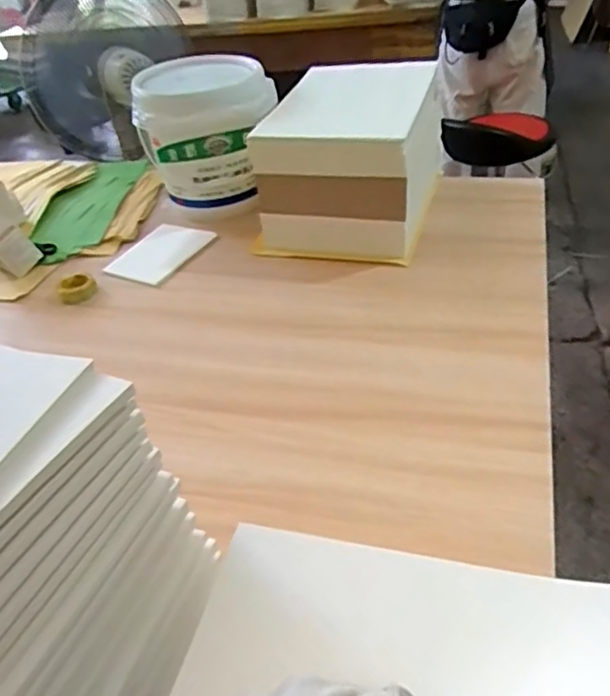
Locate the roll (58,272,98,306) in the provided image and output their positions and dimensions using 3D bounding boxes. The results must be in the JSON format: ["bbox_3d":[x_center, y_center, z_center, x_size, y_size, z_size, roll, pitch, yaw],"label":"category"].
[{"bbox_3d":[-0.396,-0.102,1.081,0.062,0.036,0.062,-5,39,4],"label":"roll"}]

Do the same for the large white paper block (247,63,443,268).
[{"bbox_3d":[0.090,-0.352,1.164,0.284,0.222,0.371,7,42,18],"label":"large white paper block"}]

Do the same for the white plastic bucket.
[{"bbox_3d":[-0.182,-0.412,1.209,0.272,0.224,0.233,-13,40,-6],"label":"white plastic bucket"}]

